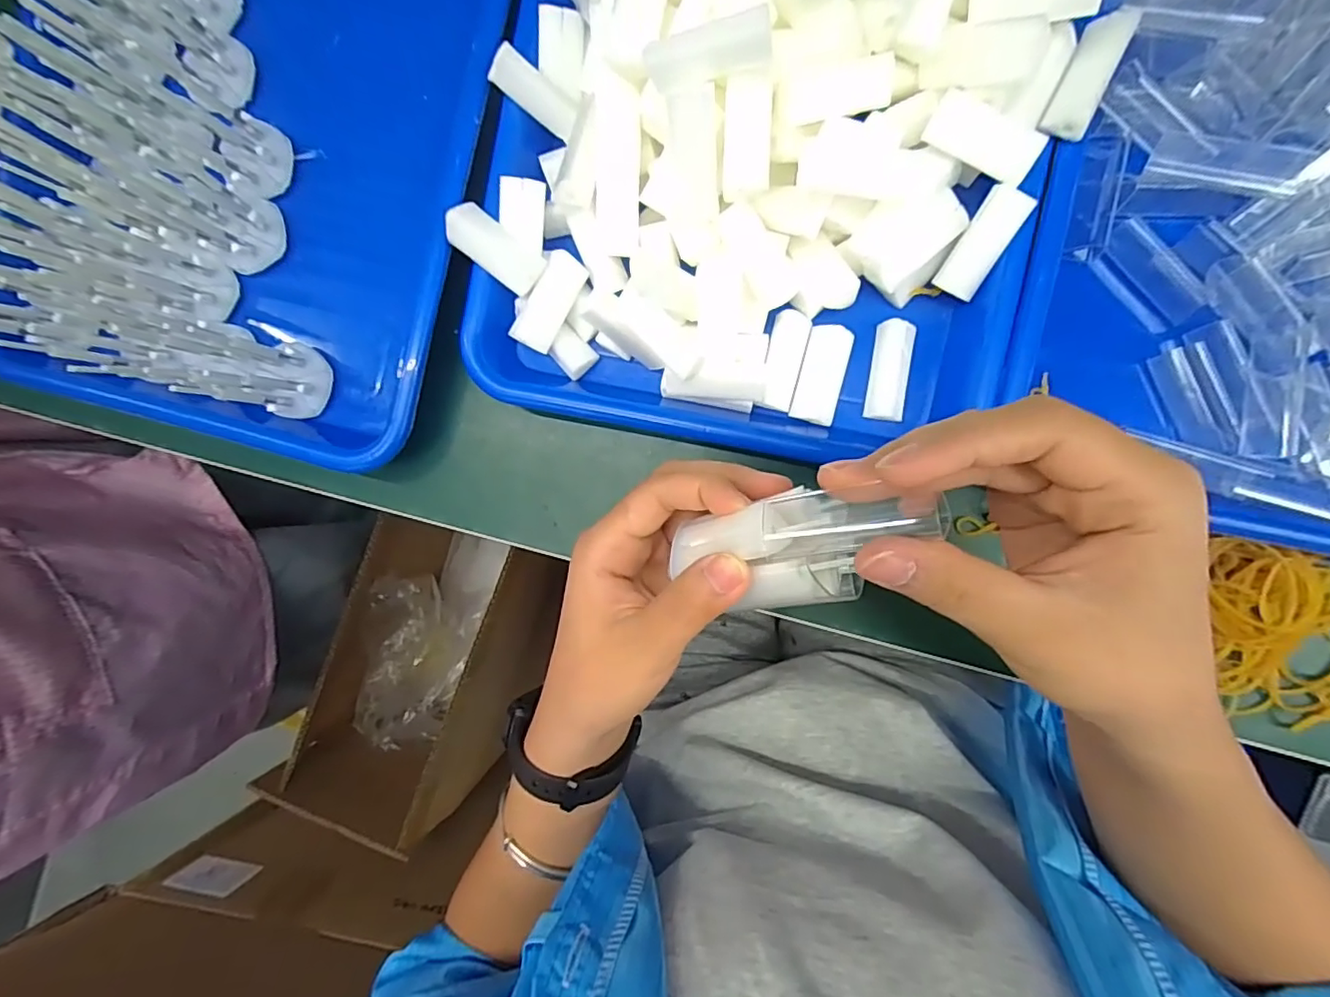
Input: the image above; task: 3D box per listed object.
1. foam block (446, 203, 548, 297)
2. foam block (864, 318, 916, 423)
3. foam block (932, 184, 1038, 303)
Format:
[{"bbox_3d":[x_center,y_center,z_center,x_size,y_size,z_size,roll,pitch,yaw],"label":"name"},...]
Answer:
[{"bbox_3d":[-0.080,-0.118,0.273,0.045,0.010,0.022,34,94,-21],"label":"foam block"},{"bbox_3d":[0.108,-0.060,0.277,0.017,0.012,0.046,9,91,5],"label":"foam block"},{"bbox_3d":[0.142,-0.113,0.258,0.019,0.007,0.045,29,124,4],"label":"foam block"}]

